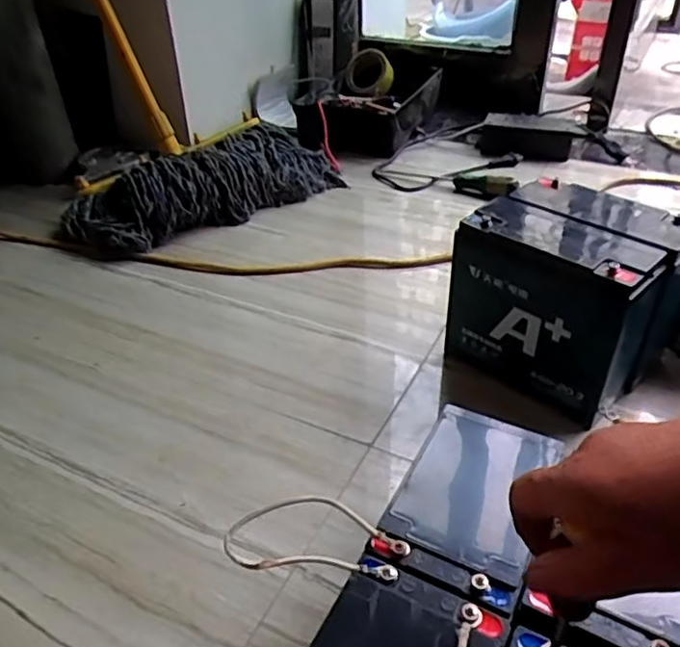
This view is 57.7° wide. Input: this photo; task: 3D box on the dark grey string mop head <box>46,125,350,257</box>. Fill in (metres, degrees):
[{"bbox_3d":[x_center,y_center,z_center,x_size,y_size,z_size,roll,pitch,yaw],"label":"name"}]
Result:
[{"bbox_3d":[-0.222,-0.235,1.024,0.448,0.088,0.198,-29,43,-32],"label":"dark grey string mop head"}]

